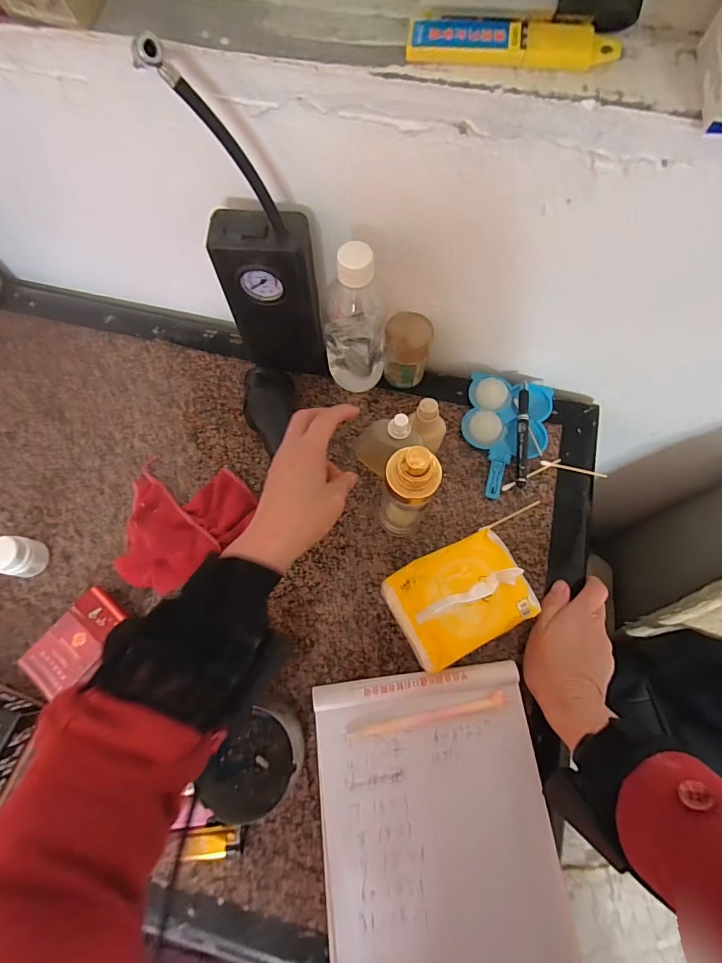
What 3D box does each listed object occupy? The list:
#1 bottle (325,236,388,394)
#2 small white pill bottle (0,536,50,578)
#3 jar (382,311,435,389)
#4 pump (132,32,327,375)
[{"bbox_3d":[-0.006,-0.147,0.439,0.063,0.180,0.064,1,71,0],"label":"bottle"},{"bbox_3d":[-0.343,0.075,0.439,0.037,0.047,0.036,0,71,0],"label":"small white pill bottle"},{"bbox_3d":[0.051,-0.145,0.498,0.049,0.073,0.052,0,71,0],"label":"jar"},{"bbox_3d":[-0.092,-0.201,0.406,0.099,0.286,0.072,-4,71,-2],"label":"pump"}]

